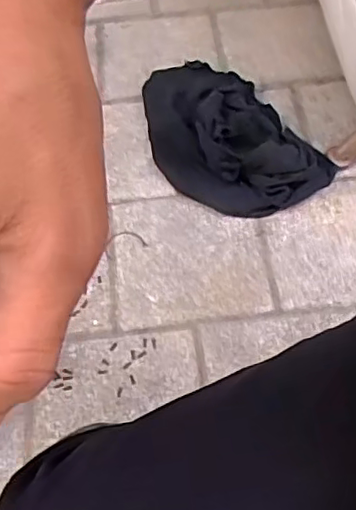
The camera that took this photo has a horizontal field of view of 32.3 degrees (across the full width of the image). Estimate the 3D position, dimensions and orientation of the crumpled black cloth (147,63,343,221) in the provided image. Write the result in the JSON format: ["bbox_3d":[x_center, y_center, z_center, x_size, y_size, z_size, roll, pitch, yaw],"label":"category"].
[{"bbox_3d":[0.073,-0.222,1.122,0.248,0.086,0.383,-29,59,-16],"label":"crumpled black cloth"}]

